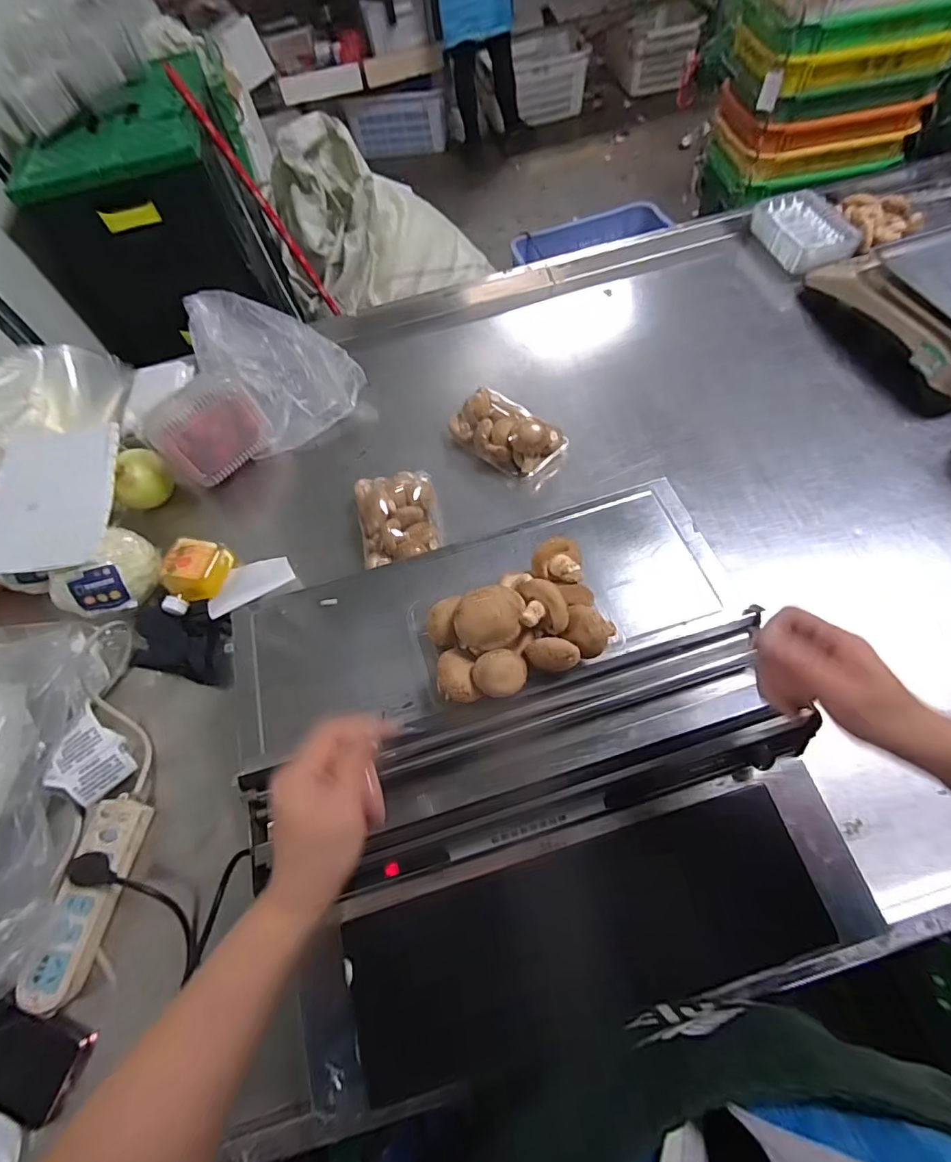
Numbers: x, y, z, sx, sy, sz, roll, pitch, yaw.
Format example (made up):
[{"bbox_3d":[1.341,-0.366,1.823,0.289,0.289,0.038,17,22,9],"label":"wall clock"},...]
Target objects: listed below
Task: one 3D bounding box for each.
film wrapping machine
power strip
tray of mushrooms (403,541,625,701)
[{"bbox_3d":[0.043,0.166,0.480,0.483,0.158,0.433,-16,62,-2],"label":"film wrapping machine"},{"bbox_3d":[-0.412,0.339,0.536,0.052,0.037,0.196,2,63,7],"label":"power strip"},{"bbox_3d":[0.032,0.036,0.445,0.167,0.065,0.113,-19,62,-4],"label":"tray of mushrooms"}]

